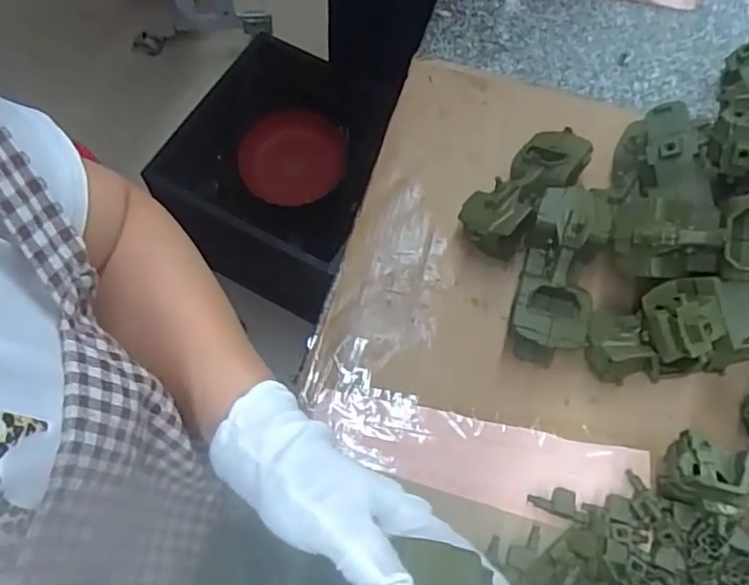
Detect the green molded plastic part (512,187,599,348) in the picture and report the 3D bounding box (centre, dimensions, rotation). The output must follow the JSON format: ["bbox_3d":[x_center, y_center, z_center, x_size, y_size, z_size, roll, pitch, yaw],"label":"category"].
[{"bbox_3d":[0.198,-0.027,0.681,0.076,0.063,0.172,9,83,4],"label":"green molded plastic part"}]

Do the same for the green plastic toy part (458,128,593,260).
[{"bbox_3d":[0.178,-0.122,0.736,0.078,0.059,0.183,42,72,16],"label":"green plastic toy part"}]

